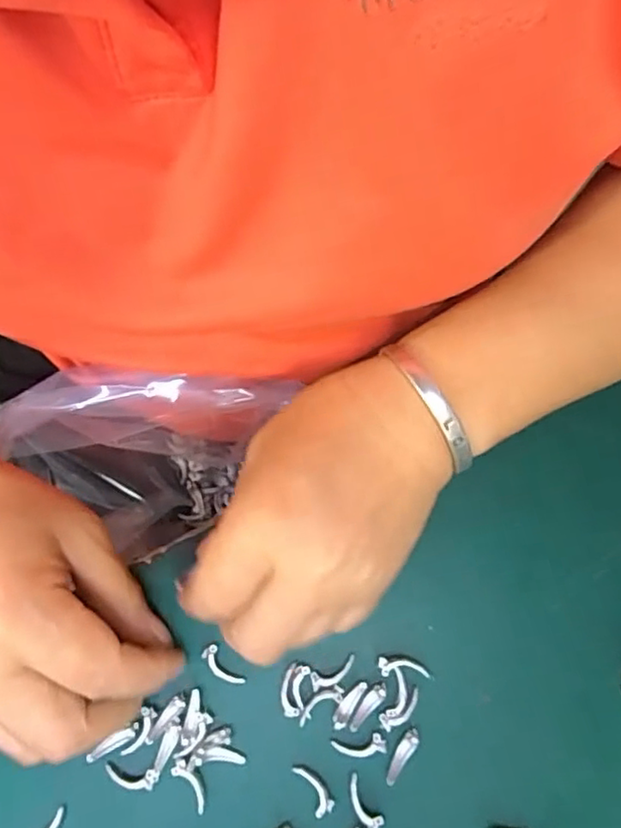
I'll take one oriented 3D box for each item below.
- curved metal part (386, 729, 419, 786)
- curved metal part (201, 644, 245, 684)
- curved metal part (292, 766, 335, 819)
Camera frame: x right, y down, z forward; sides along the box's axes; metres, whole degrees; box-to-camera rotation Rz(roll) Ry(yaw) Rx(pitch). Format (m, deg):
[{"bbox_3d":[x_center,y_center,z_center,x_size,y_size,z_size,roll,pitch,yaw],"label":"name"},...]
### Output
[{"bbox_3d":[0.035,0.133,0.239,0.005,0.004,0.022,32,76,10],"label":"curved metal part"},{"bbox_3d":[-0.036,0.103,0.249,0.007,0.004,0.020,-41,76,-11],"label":"curved metal part"},{"bbox_3d":[0.001,0.145,0.239,0.008,0.004,0.020,-36,63,-10],"label":"curved metal part"}]

